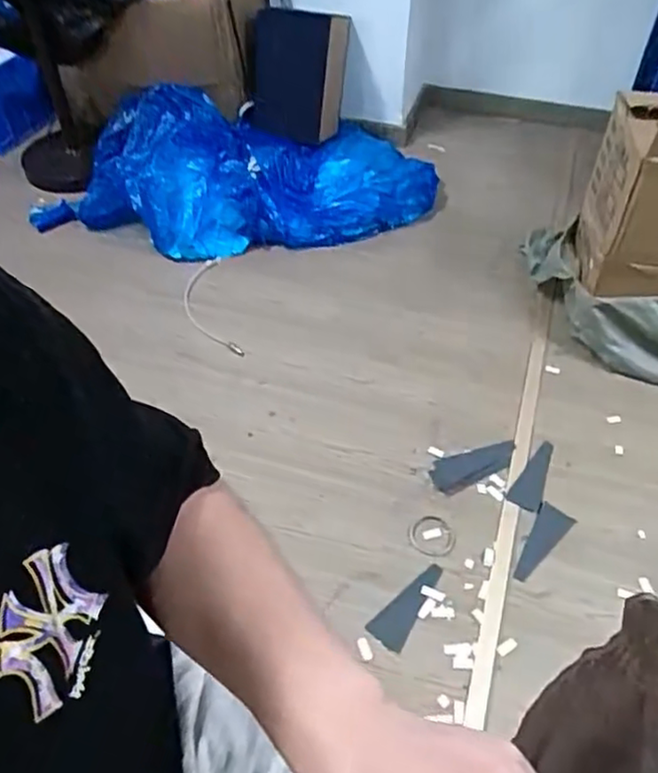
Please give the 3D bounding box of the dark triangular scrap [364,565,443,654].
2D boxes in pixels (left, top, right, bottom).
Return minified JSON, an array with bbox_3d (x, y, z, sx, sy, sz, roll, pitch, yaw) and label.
[{"bbox_3d":[0.150,0.407,1.225,0.069,0.006,0.176,36,72,27],"label":"dark triangular scrap"}]

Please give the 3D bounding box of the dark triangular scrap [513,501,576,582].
[{"bbox_3d":[0.423,0.311,1.304,0.064,0.010,0.188,28,55,23],"label":"dark triangular scrap"}]

